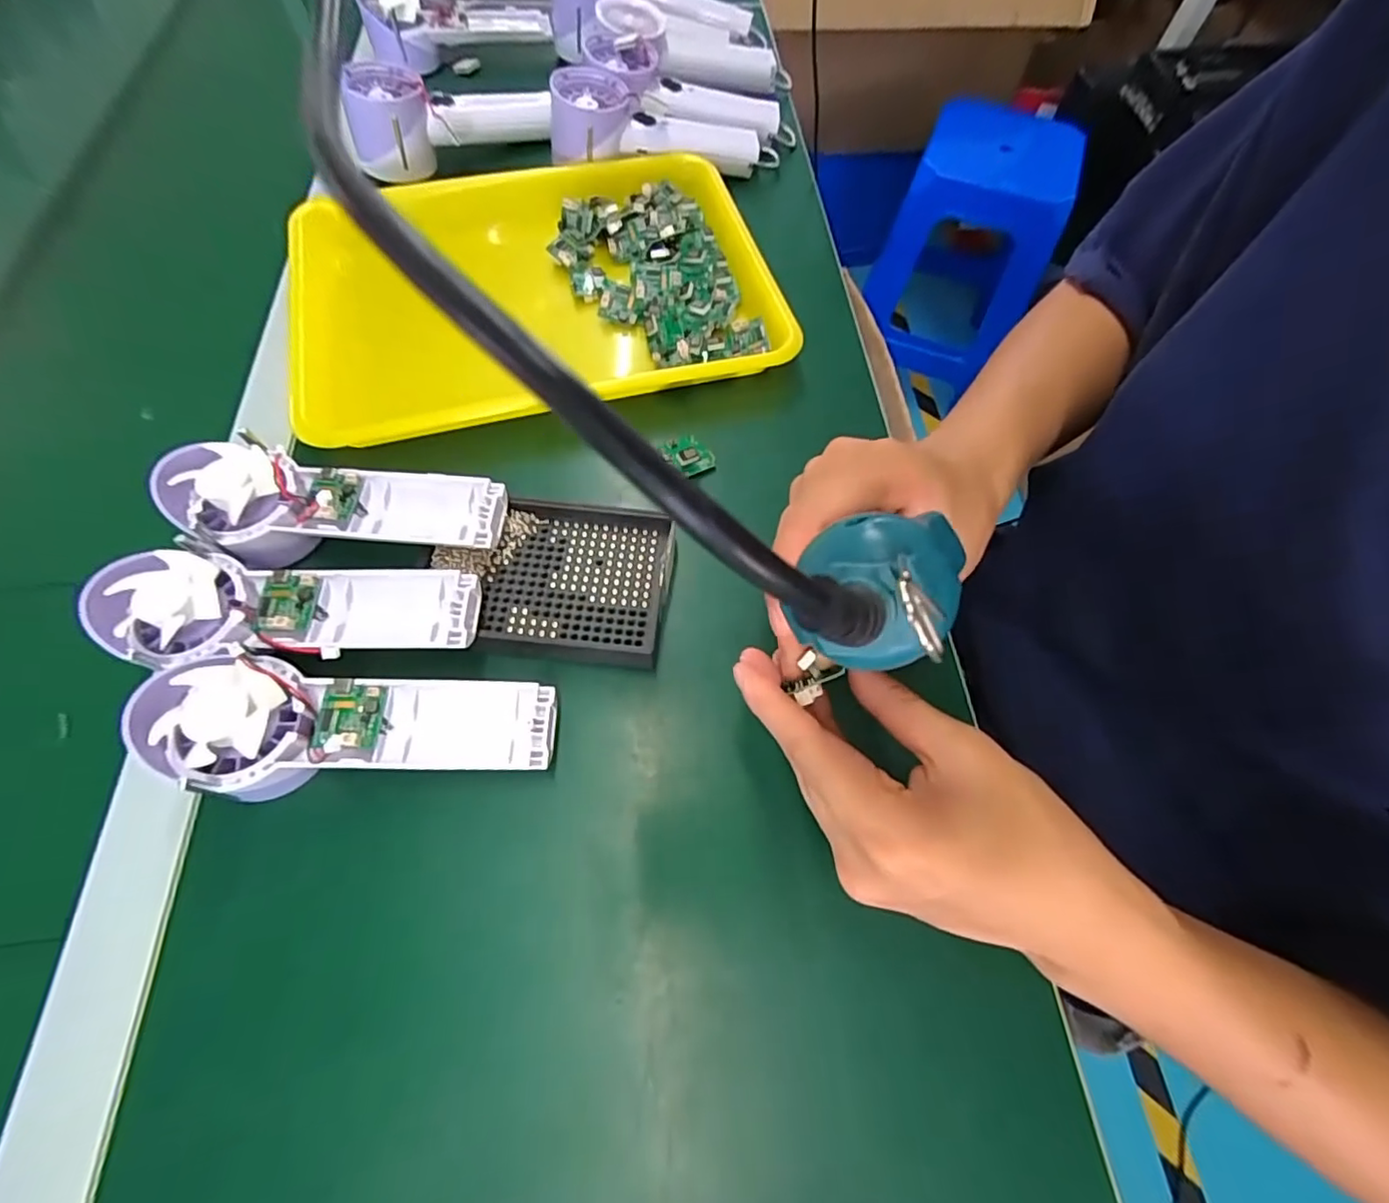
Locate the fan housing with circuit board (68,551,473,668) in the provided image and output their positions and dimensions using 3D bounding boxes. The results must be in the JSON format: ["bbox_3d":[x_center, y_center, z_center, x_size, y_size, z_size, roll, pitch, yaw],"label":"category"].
[{"bbox_3d":[-0.200,0.002,0.303,0.177,0.037,0.062,-2,65,-4],"label":"fan housing with circuit board"}]

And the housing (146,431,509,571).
[{"bbox_3d":[-0.194,-0.057,0.331,0.175,0.039,0.065,-1,65,-3],"label":"housing"}]

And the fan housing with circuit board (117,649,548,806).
[{"bbox_3d":[-0.157,0.061,0.276,0.171,0.041,0.063,5,64,0],"label":"fan housing with circuit board"}]

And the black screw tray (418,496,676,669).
[{"bbox_3d":[-0.082,-0.012,0.338,0.132,0.026,0.091,5,64,0],"label":"black screw tray"}]

